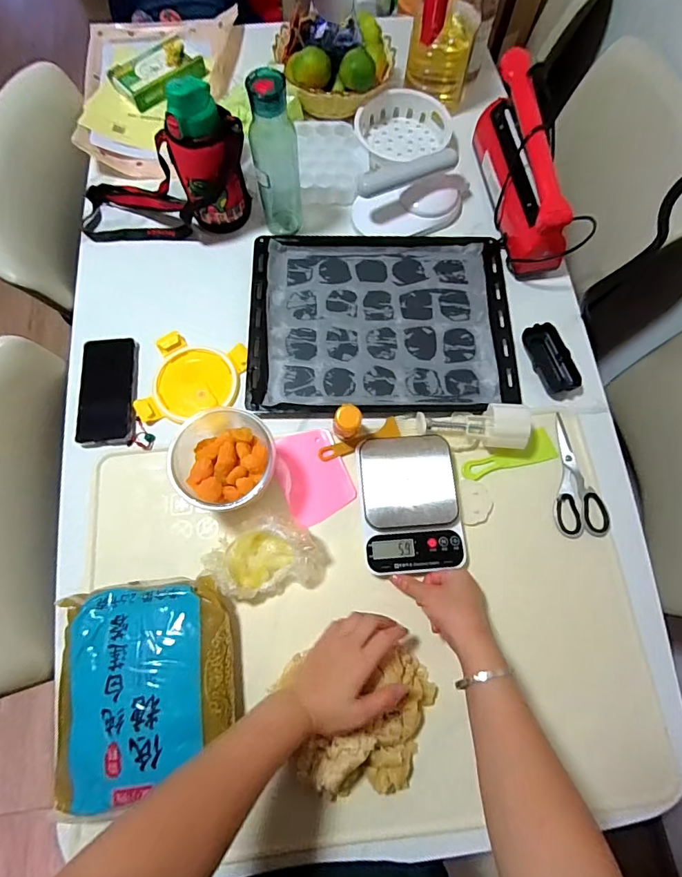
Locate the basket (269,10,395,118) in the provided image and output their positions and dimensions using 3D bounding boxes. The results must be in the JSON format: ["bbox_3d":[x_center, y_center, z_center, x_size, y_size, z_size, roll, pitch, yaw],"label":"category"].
[{"bbox_3d":[-0.014,-0.655,0.796,0.203,0.106,0.156,8,73,1],"label":"basket"}]

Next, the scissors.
[{"bbox_3d":[0.337,0.053,0.634,0.070,0.008,0.169,8,73,1],"label":"scissors"}]

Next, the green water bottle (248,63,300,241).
[{"bbox_3d":[-0.096,-0.410,0.659,0.061,0.220,0.071,-9,73,-4],"label":"green water bottle"}]

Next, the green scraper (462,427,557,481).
[{"bbox_3d":[0.236,0.021,0.639,0.137,0.009,0.046,-15,73,-6],"label":"green scraper"}]

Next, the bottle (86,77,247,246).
[{"bbox_3d":[-0.278,-0.396,0.660,0.278,0.200,0.097,-4,73,-3],"label":"bottle"}]

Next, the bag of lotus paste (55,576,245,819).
[{"bbox_3d":[-0.223,0.281,0.526,0.196,0.072,0.218,-9,73,-4],"label":"bag of lotus paste"}]

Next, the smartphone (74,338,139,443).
[{"bbox_3d":[-0.337,-0.070,0.658,0.078,0.013,0.157,-3,73,-2],"label":"smartphone"}]

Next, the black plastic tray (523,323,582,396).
[{"bbox_3d":[0.316,-0.120,0.679,0.048,0.019,0.107,-17,76,-5],"label":"black plastic tray"}]

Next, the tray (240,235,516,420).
[{"bbox_3d":[0.064,-0.187,0.701,0.396,0.033,0.315,1,75,0],"label":"tray"}]

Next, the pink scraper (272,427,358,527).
[{"bbox_3d":[-0.041,0.050,0.629,0.092,0.009,0.124,-26,75,-9],"label":"pink scraper"}]

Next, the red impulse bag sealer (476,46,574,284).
[{"bbox_3d":[0.286,-0.421,0.702,0.073,0.138,0.300,-8,73,-4],"label":"red impulse bag sealer"}]

